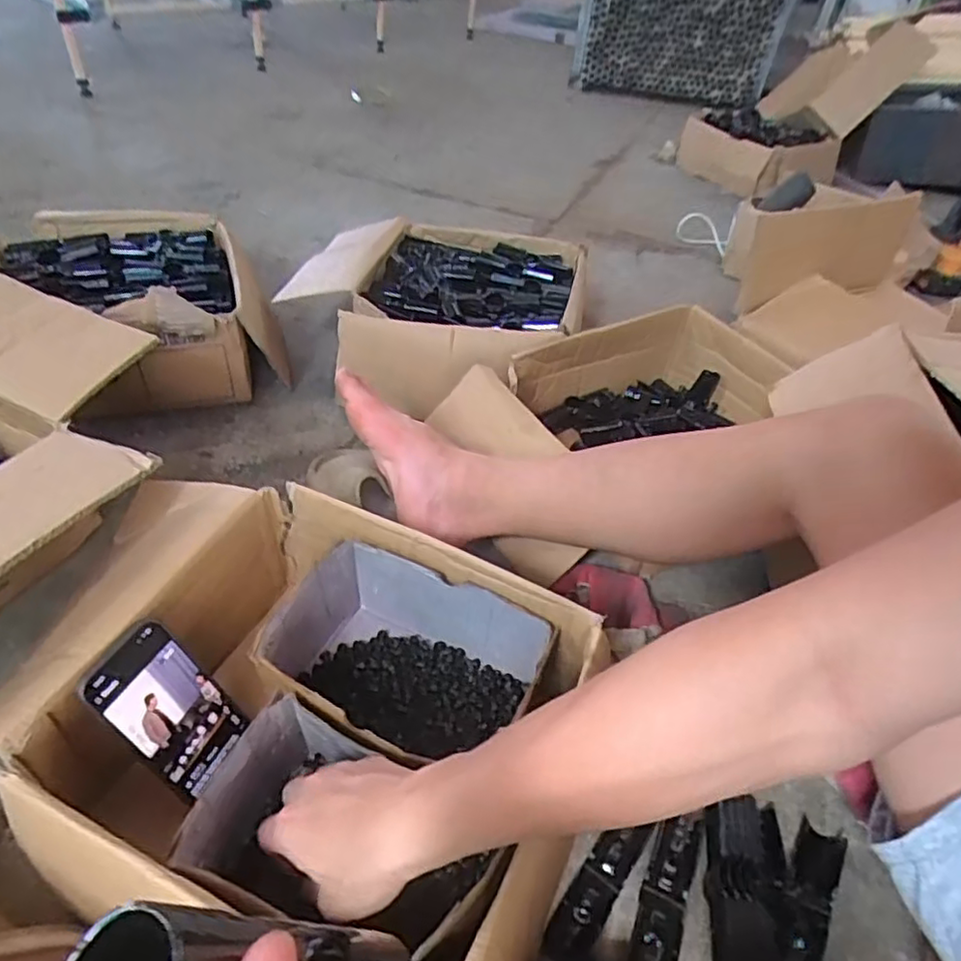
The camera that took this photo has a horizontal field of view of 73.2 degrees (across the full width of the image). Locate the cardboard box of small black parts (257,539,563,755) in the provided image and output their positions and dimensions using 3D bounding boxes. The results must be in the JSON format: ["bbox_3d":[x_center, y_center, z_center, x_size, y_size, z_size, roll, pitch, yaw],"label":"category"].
[{"bbox_3d":[-0.066,0.162,0.540,0.208,0.101,0.148,22,44,16],"label":"cardboard box of small black parts"}]

